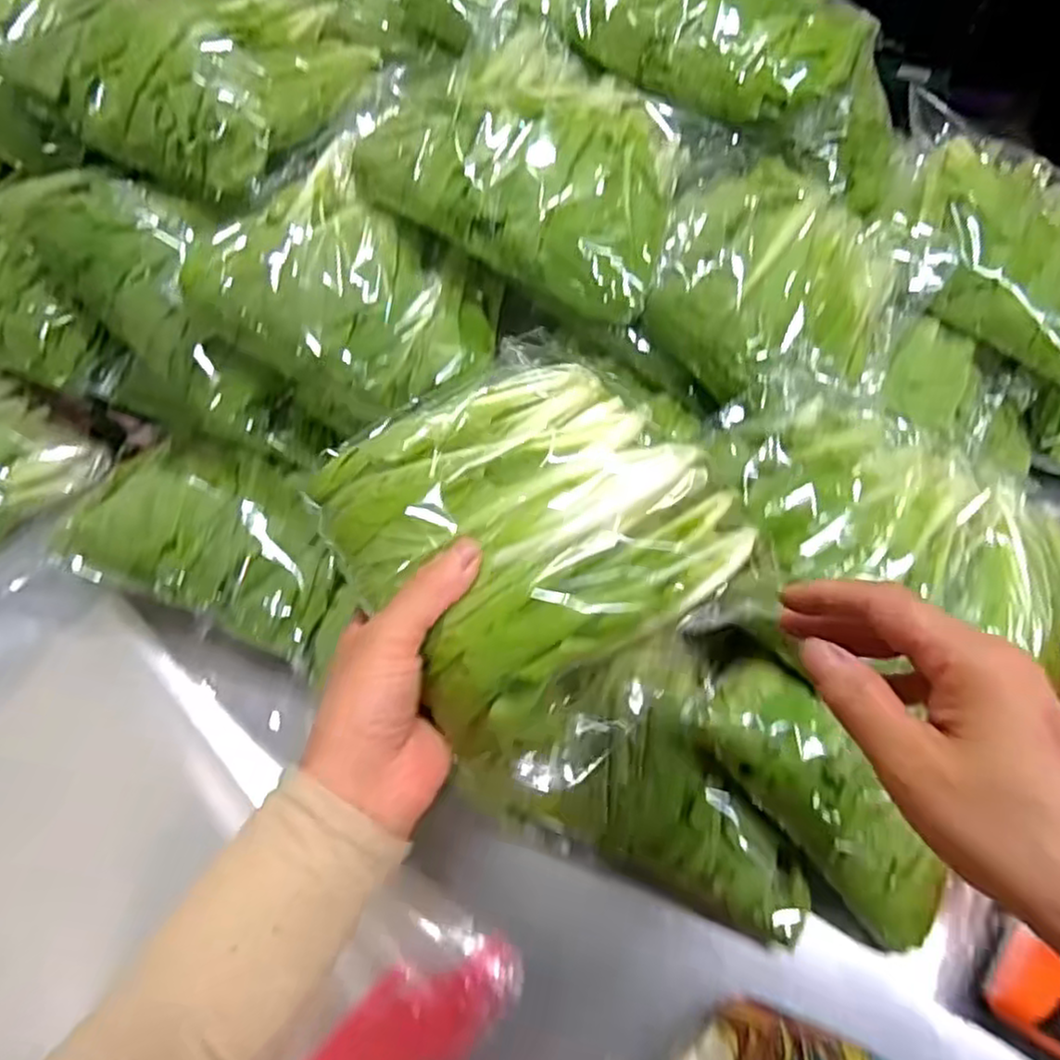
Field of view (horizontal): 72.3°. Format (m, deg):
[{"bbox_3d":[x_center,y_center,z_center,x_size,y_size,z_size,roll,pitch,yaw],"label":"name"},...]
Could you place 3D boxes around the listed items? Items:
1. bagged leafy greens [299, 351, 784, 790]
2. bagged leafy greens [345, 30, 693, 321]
[{"bbox_3d":[0.006,0.003,0.353,0.168,0.053,0.175,-35,68,-19],"label":"bagged leafy greens"},{"bbox_3d":[0.015,-0.245,0.473,0.200,0.061,0.176,27,63,12],"label":"bagged leafy greens"}]

